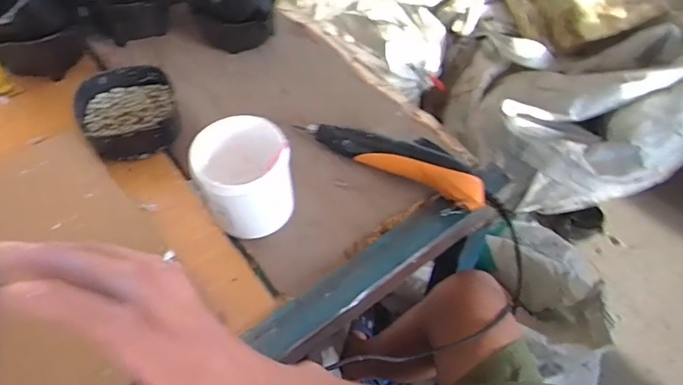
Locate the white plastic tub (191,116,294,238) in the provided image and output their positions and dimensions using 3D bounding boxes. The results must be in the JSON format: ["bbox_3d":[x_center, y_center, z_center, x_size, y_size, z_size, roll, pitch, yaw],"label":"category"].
[{"bbox_3d":[-0.103,-0.012,0.545,0.096,0.104,0.101,1,54,-1],"label":"white plastic tub"}]

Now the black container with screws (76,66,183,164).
[{"bbox_3d":[-0.265,-0.096,0.628,0.114,0.044,0.124,1,54,-1],"label":"black container with screws"}]

